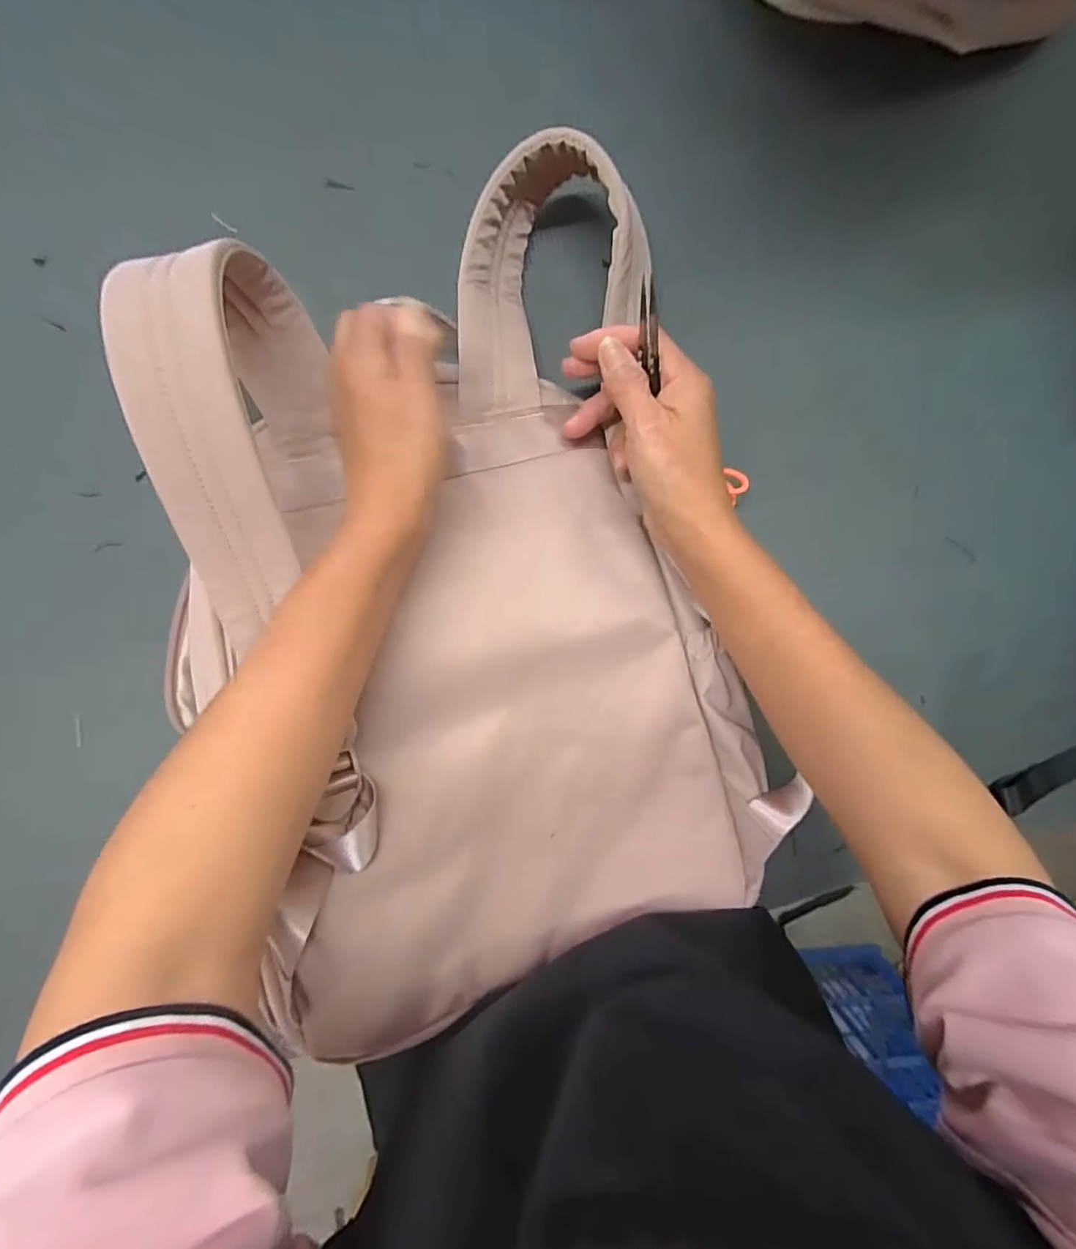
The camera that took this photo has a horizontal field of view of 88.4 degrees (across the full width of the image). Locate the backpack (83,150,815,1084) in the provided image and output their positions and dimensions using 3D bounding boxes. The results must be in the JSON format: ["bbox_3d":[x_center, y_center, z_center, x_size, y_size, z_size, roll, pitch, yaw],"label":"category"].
[{"bbox_3d":[-0.033,-0.010,0.288,0.291,0.108,0.424,-15,98,-5],"label":"backpack"}]

